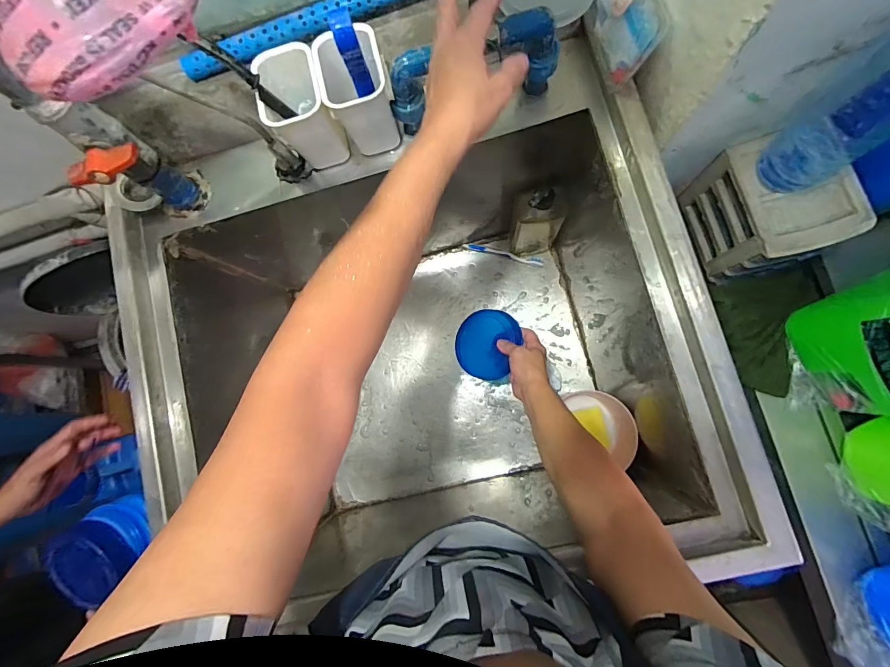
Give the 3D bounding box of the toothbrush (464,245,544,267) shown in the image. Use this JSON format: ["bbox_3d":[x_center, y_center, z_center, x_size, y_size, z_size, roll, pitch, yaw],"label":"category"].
[{"bbox_3d":[0.129,-0.175,0.876,0.177,0.011,0.016,13,86,8],"label":"toothbrush"}]

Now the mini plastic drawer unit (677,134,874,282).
[{"bbox_3d":[0.476,-0.184,0.591,0.133,0.153,0.160,-16,83,5],"label":"mini plastic drawer unit"}]

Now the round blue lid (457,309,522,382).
[{"bbox_3d":[0.070,0.016,0.685,0.108,0.012,0.118,-4,83,29],"label":"round blue lid"}]

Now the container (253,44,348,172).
[{"bbox_3d":[-0.167,-0.267,0.482,0.073,0.122,0.088,-16,83,5],"label":"container"}]

